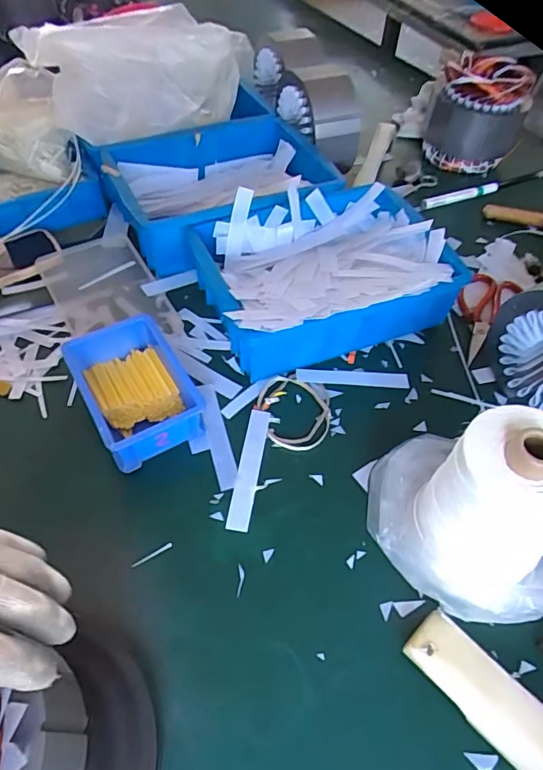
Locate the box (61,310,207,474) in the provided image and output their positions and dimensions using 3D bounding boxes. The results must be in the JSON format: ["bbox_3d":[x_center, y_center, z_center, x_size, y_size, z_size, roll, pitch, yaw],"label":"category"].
[{"bbox_3d":[-0.139,0.006,0.504,0.098,0.053,0.146,-25,57,-20],"label":"box"}]

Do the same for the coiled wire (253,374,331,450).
[{"bbox_3d":[0.023,0.026,0.521,0.079,0.009,0.084,1,53,-1],"label":"coiled wire"}]

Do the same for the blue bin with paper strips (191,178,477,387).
[{"bbox_3d":[0.064,-0.126,0.579,0.274,0.105,0.223,-16,55,-14],"label":"blue bin with paper strips"}]

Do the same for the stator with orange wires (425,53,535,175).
[{"bbox_3d":[0.332,-0.441,0.809,0.148,0.133,0.115,22,55,14],"label":"stator with orange wires"}]

